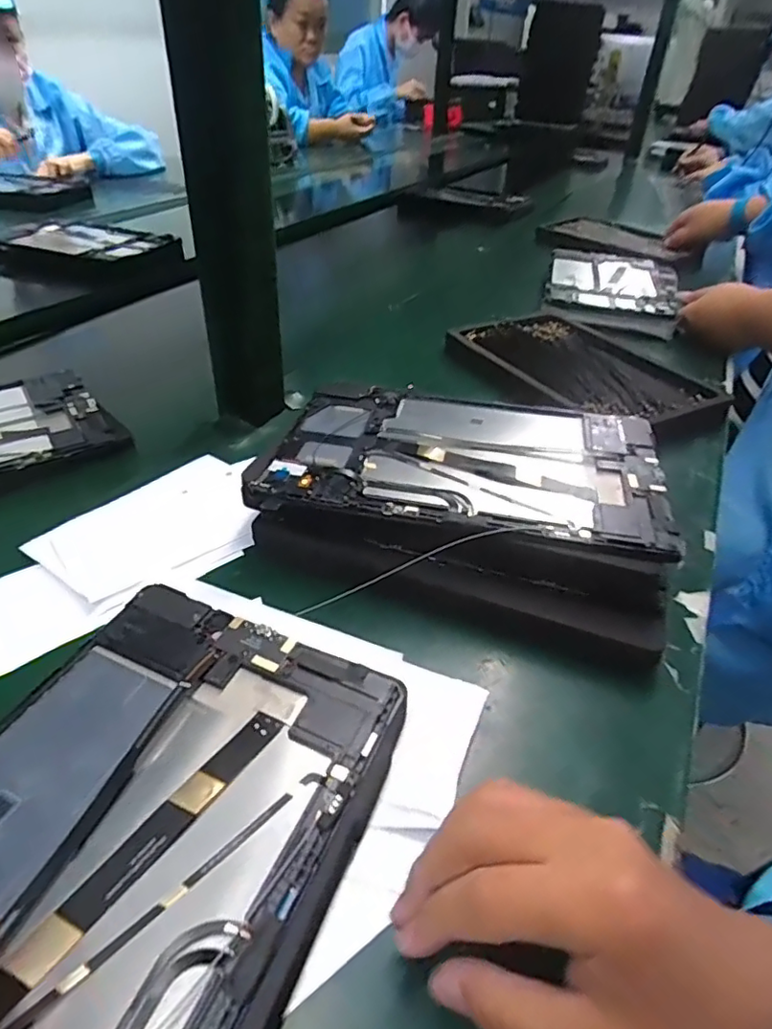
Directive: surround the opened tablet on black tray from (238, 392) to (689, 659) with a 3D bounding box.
[{"bbox_3d":[0.051,-0.016,0.381,0.246,0.058,0.182,15,40,13],"label":"opened tablet on black tray"}]

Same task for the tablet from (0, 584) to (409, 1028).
[{"bbox_3d":[-0.101,0.133,0.214,0.160,0.024,0.232,18,41,16],"label":"tablet"}]

